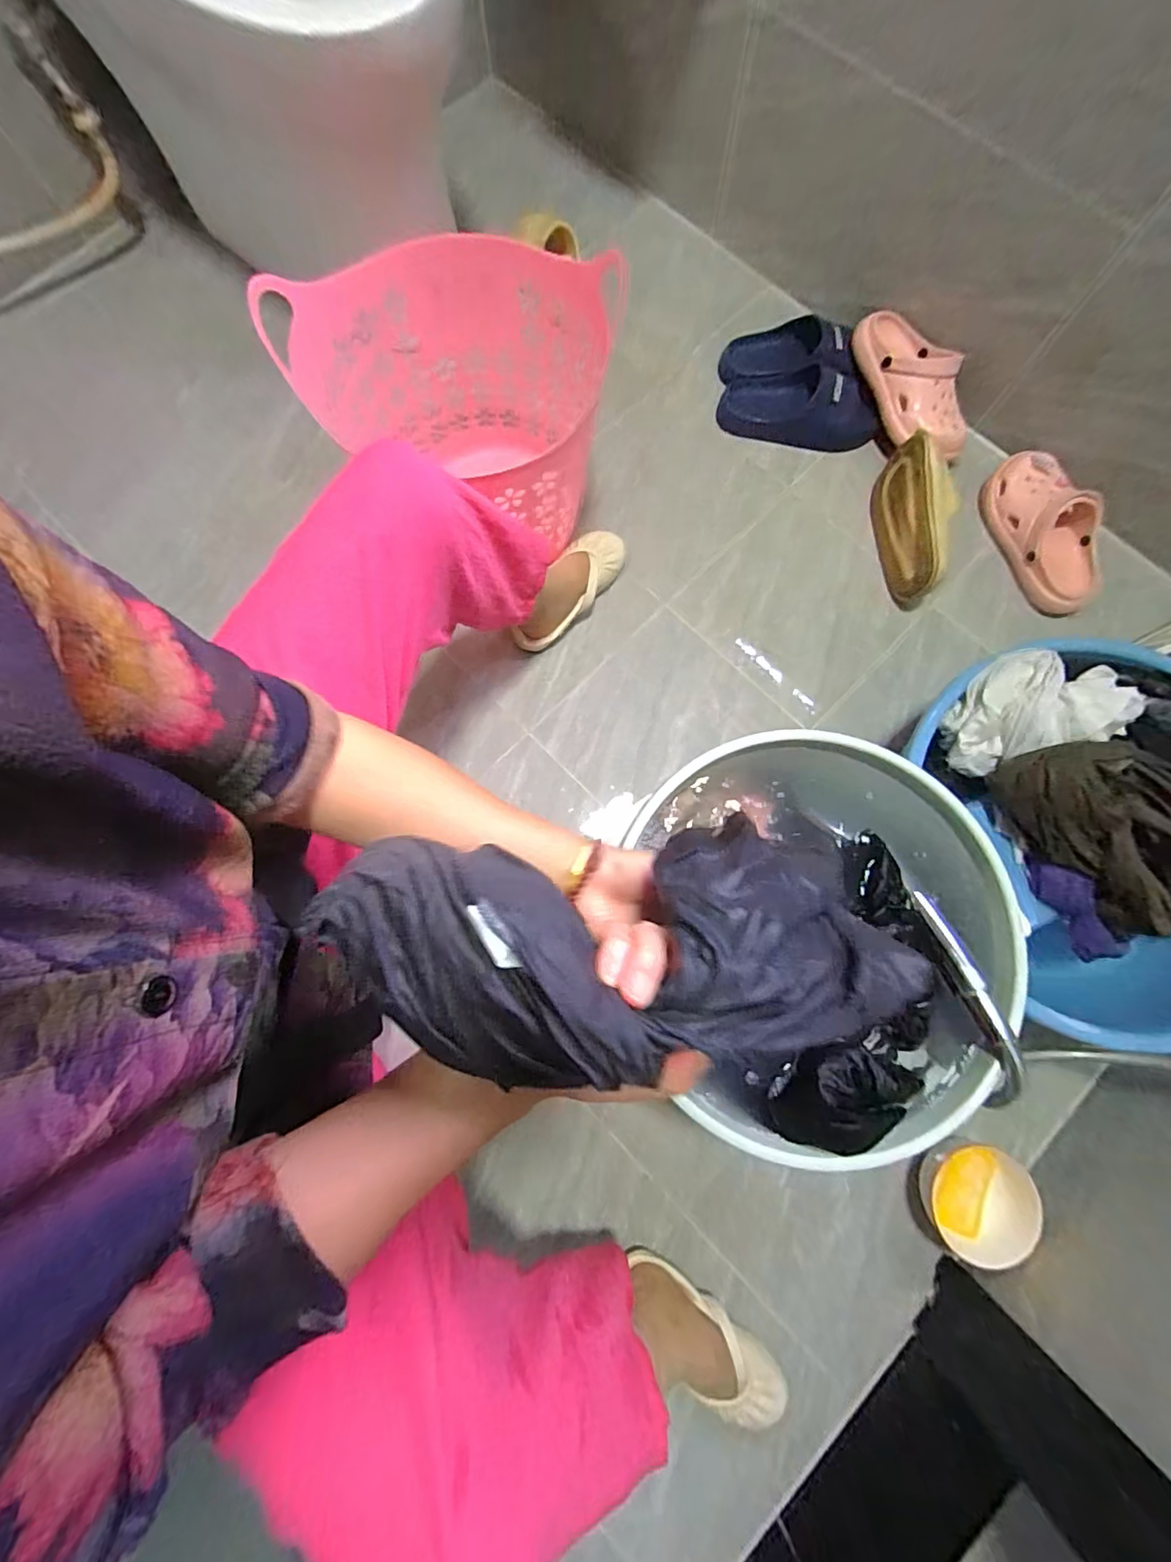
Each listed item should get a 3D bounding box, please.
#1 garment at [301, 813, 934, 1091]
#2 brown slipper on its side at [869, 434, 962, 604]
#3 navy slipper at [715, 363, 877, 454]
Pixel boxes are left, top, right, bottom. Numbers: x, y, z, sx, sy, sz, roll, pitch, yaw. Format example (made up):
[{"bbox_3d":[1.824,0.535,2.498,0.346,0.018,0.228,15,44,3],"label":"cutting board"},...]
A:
[{"bbox_3d":[0.021,0.082,0.269,0.294,0.066,0.115,2,77,-11],"label":"garment"},{"bbox_3d":[0.535,-0.416,0.876,0.068,0.102,0.263,0,81,-24],"label":"brown slipper on its side"},{"bbox_3d":[0.376,-0.656,0.942,0.268,0.072,0.116,18,78,3],"label":"navy slipper"}]

